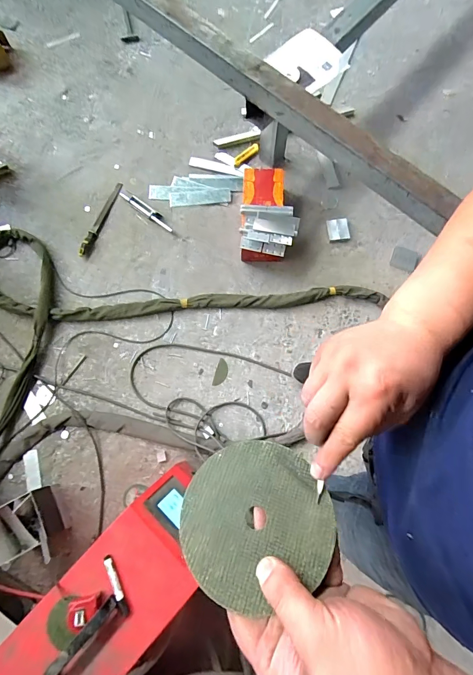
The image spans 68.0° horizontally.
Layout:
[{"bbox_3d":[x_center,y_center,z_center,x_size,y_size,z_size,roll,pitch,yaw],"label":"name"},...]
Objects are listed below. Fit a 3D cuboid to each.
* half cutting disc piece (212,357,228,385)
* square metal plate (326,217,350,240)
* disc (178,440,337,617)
[{"bbox_3d":[-0.057,0.134,1.331,0.045,0.005,0.102,17,79,4],"label":"half cutting disc piece"},{"bbox_3d":[0.418,-0.444,1.438,0.083,0.012,0.091,-6,78,0],"label":"square metal plate"},{"bbox_3d":[0.013,0.133,0.266,0.111,0.004,0.103,-2,59,3],"label":"disc"}]

